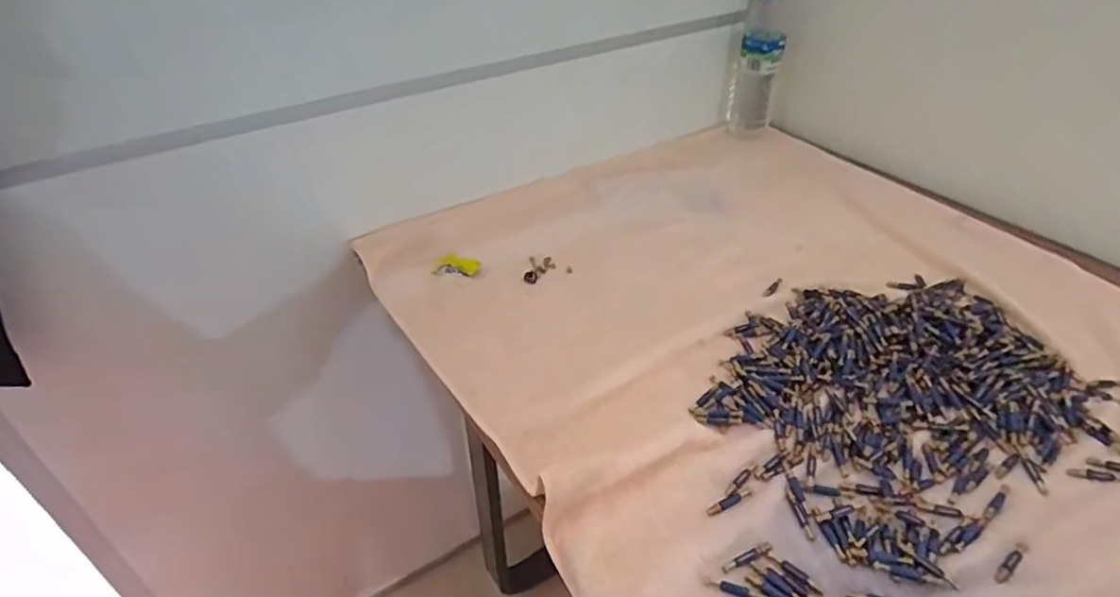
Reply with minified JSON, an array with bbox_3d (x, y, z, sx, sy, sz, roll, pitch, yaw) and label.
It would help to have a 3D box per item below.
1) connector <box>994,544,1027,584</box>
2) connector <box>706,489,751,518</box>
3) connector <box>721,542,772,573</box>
[{"bbox_3d":[0.304,0.177,0.417,0.043,0.004,0.008,-25,43,-30],"label":"connector"},{"bbox_3d":[0.125,0.150,0.459,0.041,0.004,0.008,-17,40,-22],"label":"connector"},{"bbox_3d":[0.128,0.176,0.423,0.040,0.004,0.007,-17,40,-22],"label":"connector"}]

